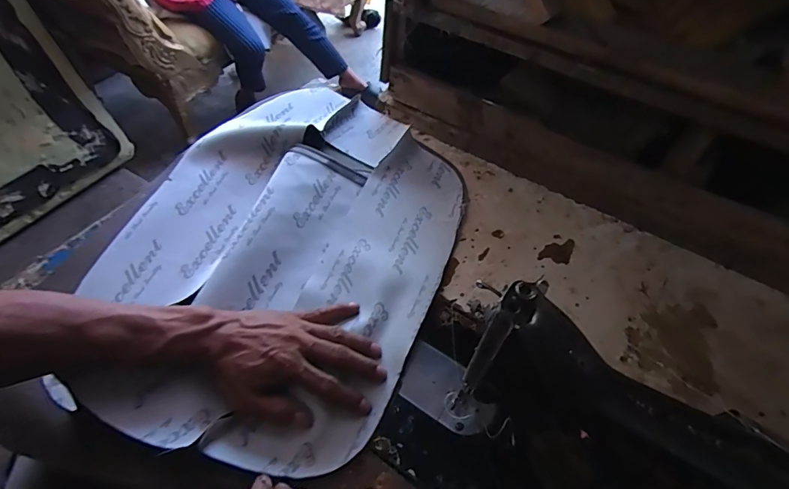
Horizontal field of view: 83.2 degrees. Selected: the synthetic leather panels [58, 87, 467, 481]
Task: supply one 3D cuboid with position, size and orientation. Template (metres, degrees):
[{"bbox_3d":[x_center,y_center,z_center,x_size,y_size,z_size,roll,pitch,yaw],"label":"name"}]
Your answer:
[{"bbox_3d":[-0.125,-0.027,0.553,0.380,0.040,0.549,18,54,11],"label":"synthetic leather panels"}]

